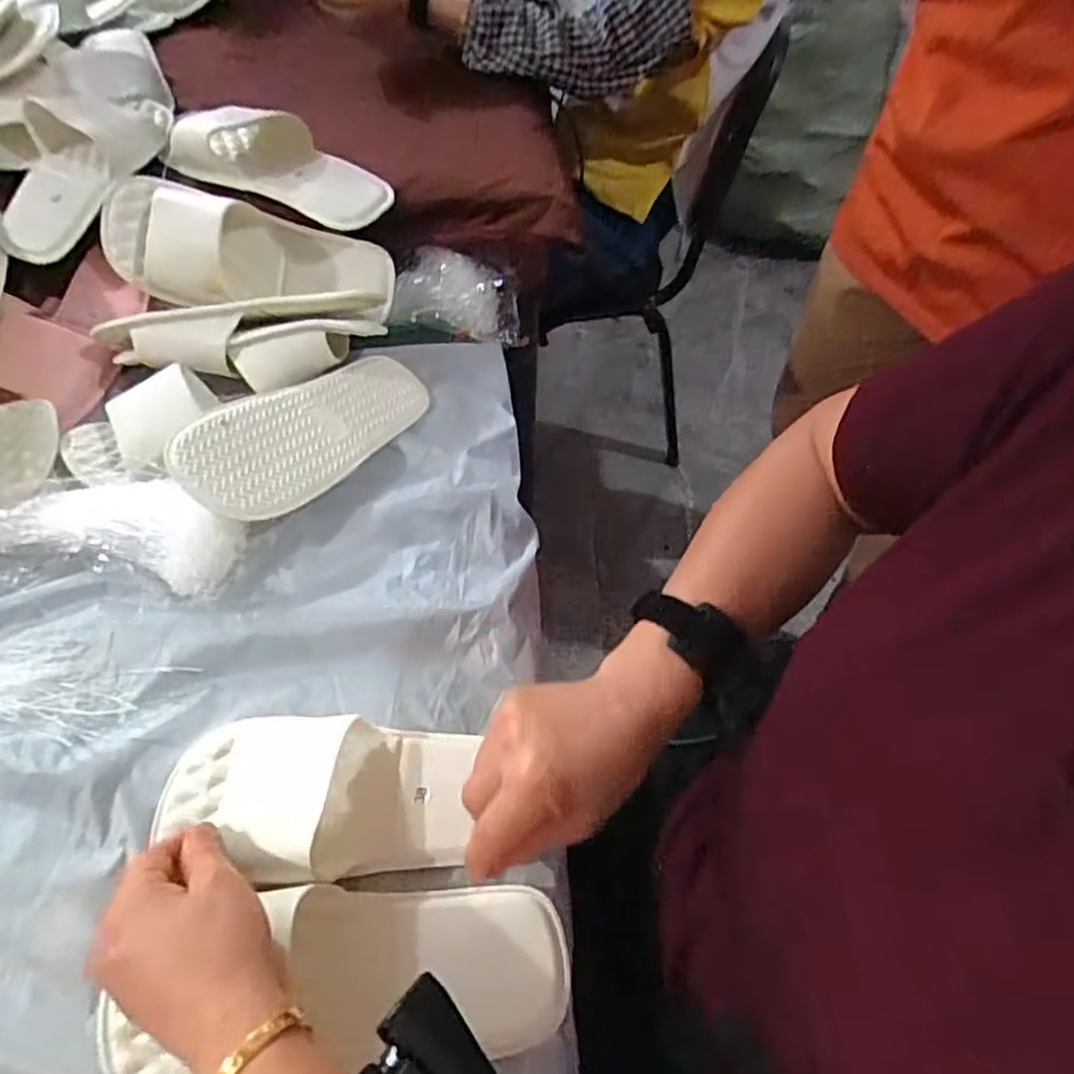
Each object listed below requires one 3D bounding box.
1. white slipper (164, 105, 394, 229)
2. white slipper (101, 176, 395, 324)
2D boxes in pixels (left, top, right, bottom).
[{"bbox_3d":[-0.256,-0.372,0.689,0.232,0.073,0.094,22,58,13],"label":"white slipper"},{"bbox_3d":[-0.282,-0.275,0.663,0.267,0.079,0.112,12,56,7],"label":"white slipper"}]

